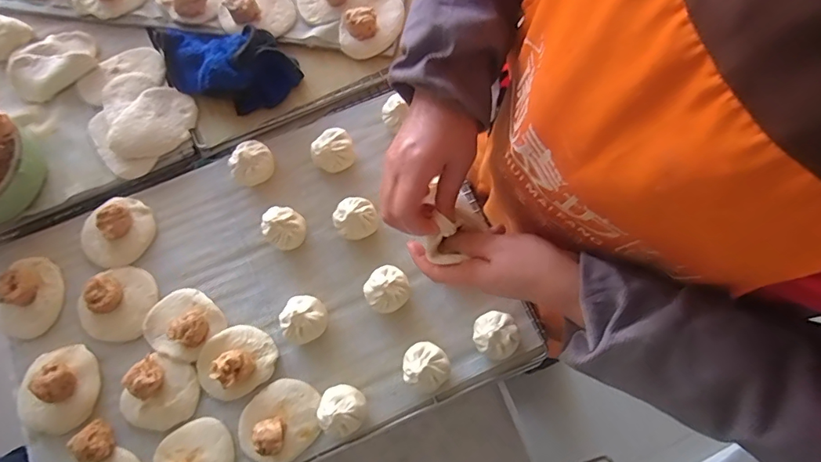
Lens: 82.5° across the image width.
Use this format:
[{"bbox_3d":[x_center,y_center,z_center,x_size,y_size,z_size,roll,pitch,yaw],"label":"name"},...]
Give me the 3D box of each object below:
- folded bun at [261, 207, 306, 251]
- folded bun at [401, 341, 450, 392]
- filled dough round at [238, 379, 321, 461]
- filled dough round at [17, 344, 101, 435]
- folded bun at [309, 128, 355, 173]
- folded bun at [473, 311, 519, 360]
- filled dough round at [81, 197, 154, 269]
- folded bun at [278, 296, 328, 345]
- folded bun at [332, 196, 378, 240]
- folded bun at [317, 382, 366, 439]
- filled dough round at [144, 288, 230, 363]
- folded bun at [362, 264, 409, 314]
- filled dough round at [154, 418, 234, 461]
[{"bbox_3d":[-0.155,-0.003,0.582,0.049,0.048,0.046,0,75,0],"label":"folded bun"},{"bbox_3d":[0.018,0.155,0.540,0.052,0.049,0.049,0,75,0],"label":"folded bun"},{"bbox_3d":[-0.149,0.216,0.525,0.096,0.033,0.080,-41,79,-10],"label":"filled dough round"},{"bbox_3d":[-0.407,0.181,0.528,0.087,0.039,0.095,0,75,0],"label":"filled dough round"},{"bbox_3d":[-0.102,-0.105,0.607,0.056,0.040,0.054,0,75,0],"label":"folded bun"},{"bbox_3d":[0.100,0.121,0.548,0.049,0.047,0.051,0,75,0],"label":"folded bun"},{"bbox_3d":[-0.372,0.002,0.583,0.092,0.027,0.078,-36,78,-9],"label":"filled dough round"},{"bbox_3d":[-0.125,0.103,0.553,0.053,0.046,0.051,0,75,0],"label":"folded bun"},{"bbox_3d":[-0.069,-0.014,0.588,0.052,0.047,0.048,0,75,0],"label":"folded bun"},{"bbox_3d":[-0.077,0.200,0.526,0.052,0.039,0.053,0,75,0],"label":"folded bun"},{"bbox_3d":[-0.276,0.110,0.559,0.081,0.025,0.080,0,75,0],"label":"filled dough round"},{"bbox_3d":[-0.028,0.071,0.566,0.052,0.048,0.049,0,75,0],"label":"folded bun"},{"bbox_3d":[-0.241,0.254,0.515,0.084,0.033,0.080,0,75,0],"label":"filled dough round"}]

